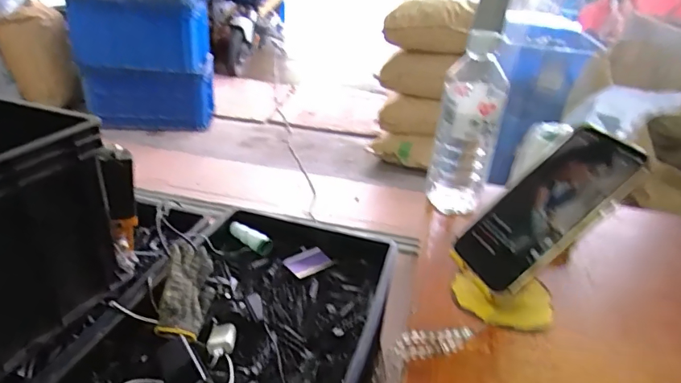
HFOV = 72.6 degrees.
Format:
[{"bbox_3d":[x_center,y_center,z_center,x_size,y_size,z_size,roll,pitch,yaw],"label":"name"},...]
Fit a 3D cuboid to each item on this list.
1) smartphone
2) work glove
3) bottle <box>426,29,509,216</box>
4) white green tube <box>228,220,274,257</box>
[{"bbox_3d":[0.180,0.015,0.404,0.165,0.013,0.074,-44,35,5],"label":"smartphone"},{"bbox_3d":[-0.278,0.172,0.848,0.076,0.079,0.205,1,29,-6],"label":"work glove"},{"bbox_3d":[0.151,-0.071,0.551,0.071,0.205,0.066,10,29,11],"label":"bottle"},{"bbox_3d":[-0.202,0.108,1.044,0.118,0.038,0.030,22,34,30],"label":"white green tube"}]

